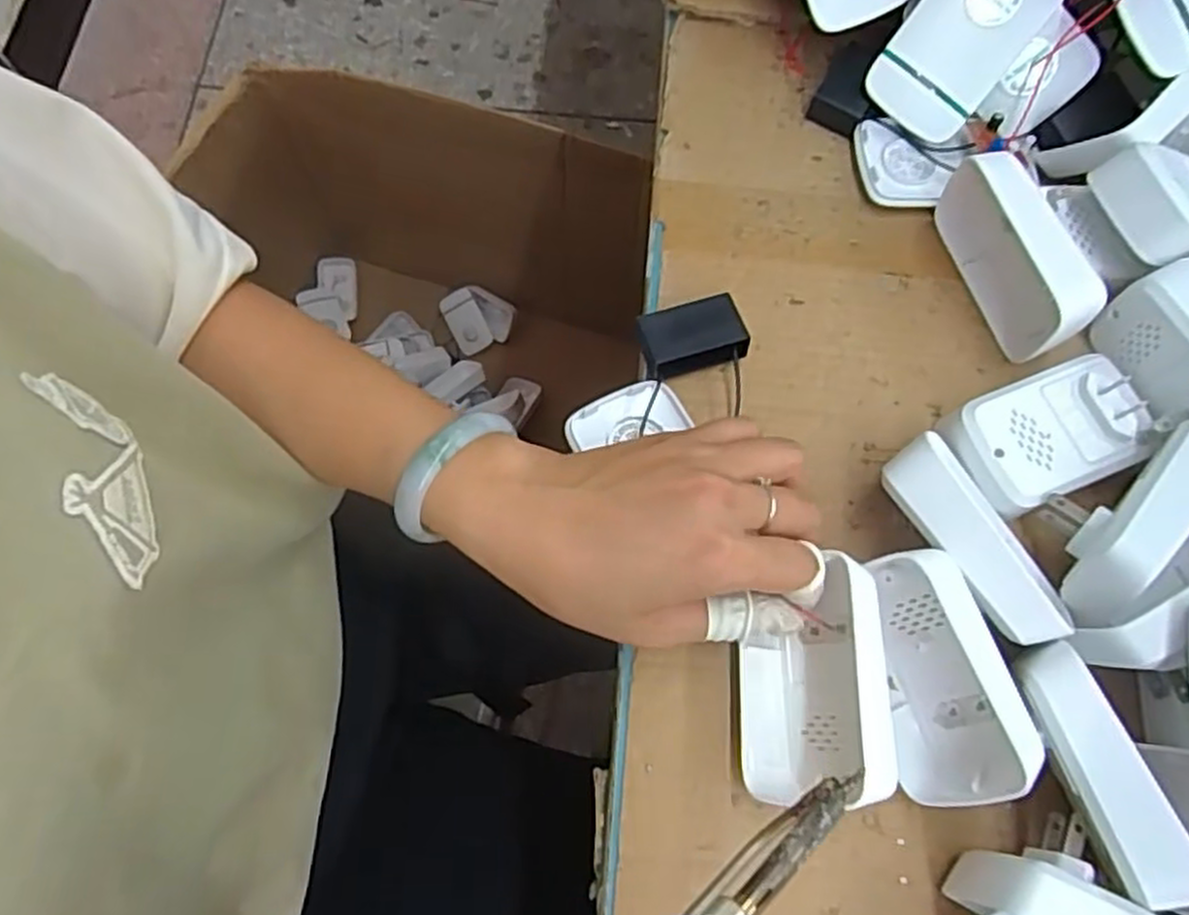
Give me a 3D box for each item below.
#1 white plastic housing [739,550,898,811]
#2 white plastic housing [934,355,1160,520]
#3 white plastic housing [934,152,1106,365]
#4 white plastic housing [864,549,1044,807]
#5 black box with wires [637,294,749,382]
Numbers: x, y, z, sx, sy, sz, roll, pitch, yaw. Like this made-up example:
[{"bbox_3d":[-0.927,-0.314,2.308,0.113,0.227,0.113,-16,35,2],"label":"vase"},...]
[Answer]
[{"bbox_3d":[0.088,0.090,0.311,0.052,0.037,0.090,0,72,-1],"label":"white plastic housing"},{"bbox_3d":[0.209,-0.010,0.361,0.086,0.033,0.055,-22,74,-7],"label":"white plastic housing"},{"bbox_3d":[0.204,-0.098,0.376,0.022,0.052,0.094,-19,73,-7],"label":"white plastic housing"},{"bbox_3d":[0.140,0.088,0.315,0.032,0.056,0.095,-6,69,-31],"label":"white plastic housing"},{"bbox_3d":[0.046,-0.058,0.375,0.048,0.023,0.031,-17,73,-6],"label":"black box with wires"}]

